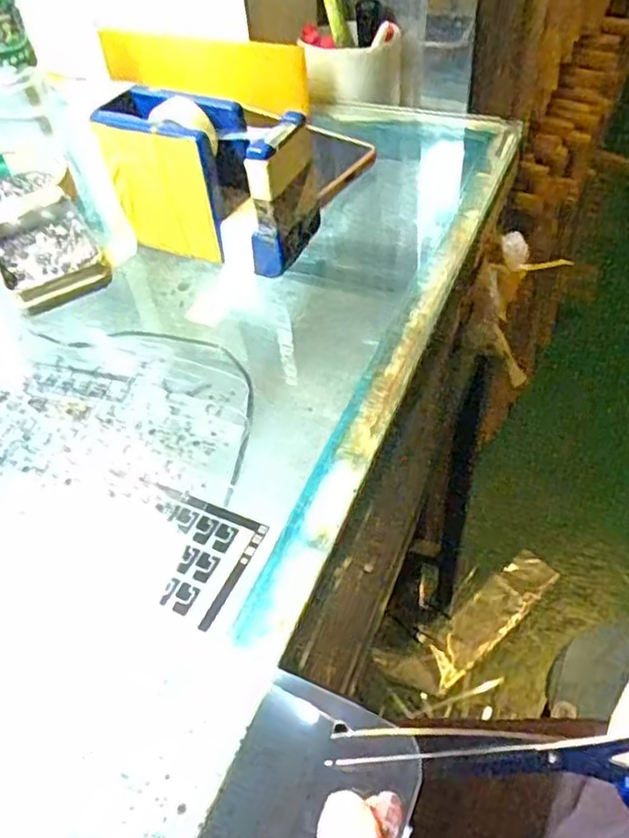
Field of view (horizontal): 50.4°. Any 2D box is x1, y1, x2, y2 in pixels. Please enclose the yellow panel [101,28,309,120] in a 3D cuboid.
[{"bbox_3d":[-0.092,-0.274,0.522,0.184,0.047,0.015,19,55,20],"label":"yellow panel"}]

